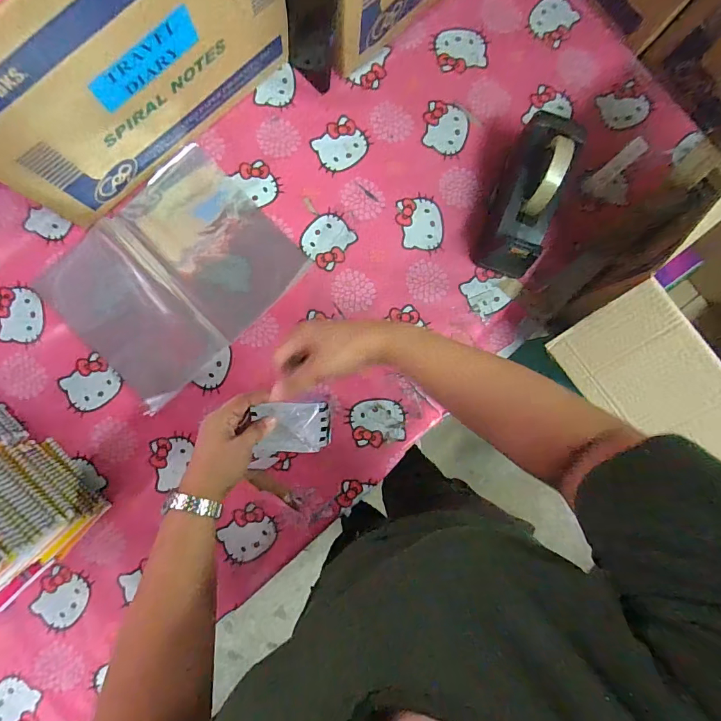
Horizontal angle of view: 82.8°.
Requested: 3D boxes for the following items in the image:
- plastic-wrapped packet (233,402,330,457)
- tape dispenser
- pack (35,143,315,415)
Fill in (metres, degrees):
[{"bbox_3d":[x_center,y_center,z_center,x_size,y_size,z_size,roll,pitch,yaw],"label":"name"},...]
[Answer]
[{"bbox_3d":[-0.085,0.080,0.481,0.096,0.020,0.061,-6,97,-3],"label":"plastic-wrapped packet"},{"bbox_3d":[0.240,-0.236,0.576,0.094,0.132,0.200,21,87,-3],"label":"tape dispenser"},{"bbox_3d":[-0.276,-0.126,0.603,0.323,0.018,0.257,-44,91,-4],"label":"pack"}]

